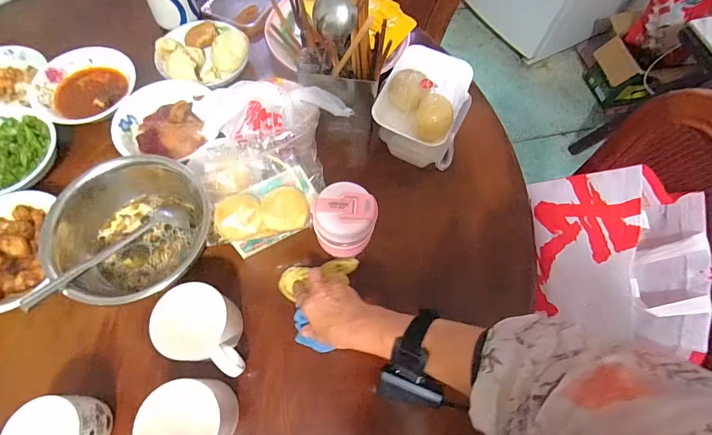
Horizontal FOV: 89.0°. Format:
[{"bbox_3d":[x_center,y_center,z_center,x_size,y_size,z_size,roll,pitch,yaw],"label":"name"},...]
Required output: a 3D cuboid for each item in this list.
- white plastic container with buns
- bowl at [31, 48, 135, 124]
[{"bbox_3d":[0.124,-0.207,0.642,0.145,0.114,0.187,20,66,6],"label":"white plastic container with buns"},{"bbox_3d":[-0.483,-0.223,0.654,0.160,0.058,0.161,1,65,-3],"label":"bowl"}]

